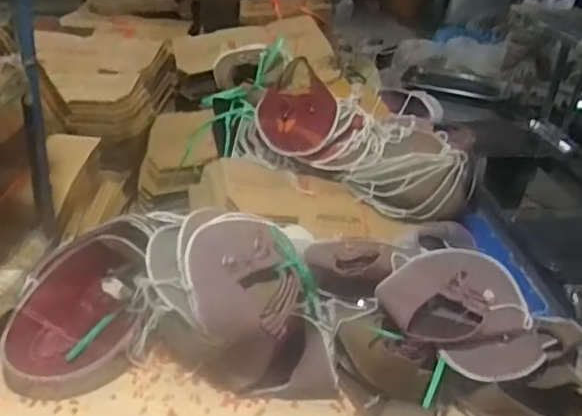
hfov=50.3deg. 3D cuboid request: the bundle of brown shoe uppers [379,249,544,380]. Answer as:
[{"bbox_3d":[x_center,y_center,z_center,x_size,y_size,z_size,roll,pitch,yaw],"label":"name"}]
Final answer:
[{"bbox_3d":[0.233,0.138,0.826,0.207,0.089,0.191,19,30,22],"label":"bundle of brown shoe uppers"}]

